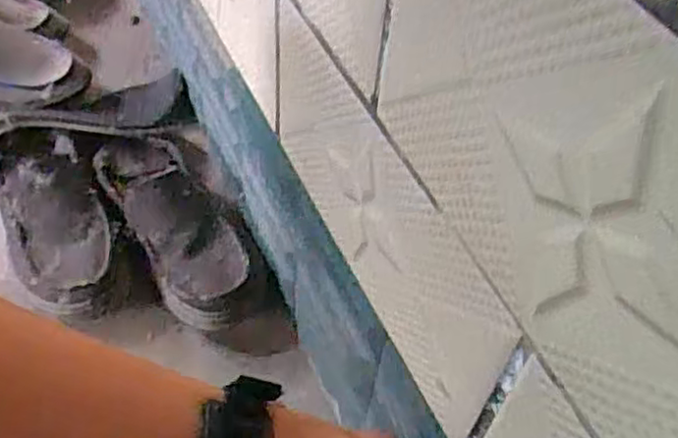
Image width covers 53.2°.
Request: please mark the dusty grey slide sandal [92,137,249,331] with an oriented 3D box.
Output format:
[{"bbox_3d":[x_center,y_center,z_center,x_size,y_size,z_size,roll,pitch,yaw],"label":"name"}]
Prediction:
[{"bbox_3d":[-0.171,0.000,0.684,0.083,0.046,0.248,-24,57,-23],"label":"dusty grey slide sandal"}]

